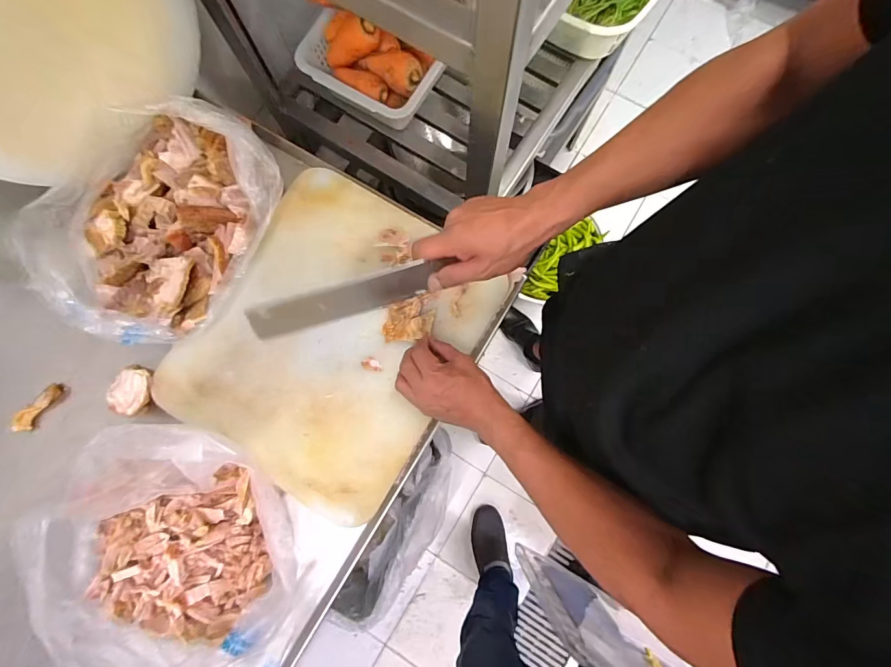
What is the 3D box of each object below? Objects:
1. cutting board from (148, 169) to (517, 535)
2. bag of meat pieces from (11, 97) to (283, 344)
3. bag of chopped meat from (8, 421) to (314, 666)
[{"bbox_3d":[-0.151,0.003,0.526,0.332,0.030,0.378,32,81,4],"label":"cutting board"},{"bbox_3d":[-0.378,-0.150,0.519,0.251,0.099,0.303,24,81,5],"label":"bag of meat pieces"},{"bbox_3d":[-0.282,0.246,0.431,0.284,0.123,0.237,32,82,7],"label":"bag of chopped meat"}]

